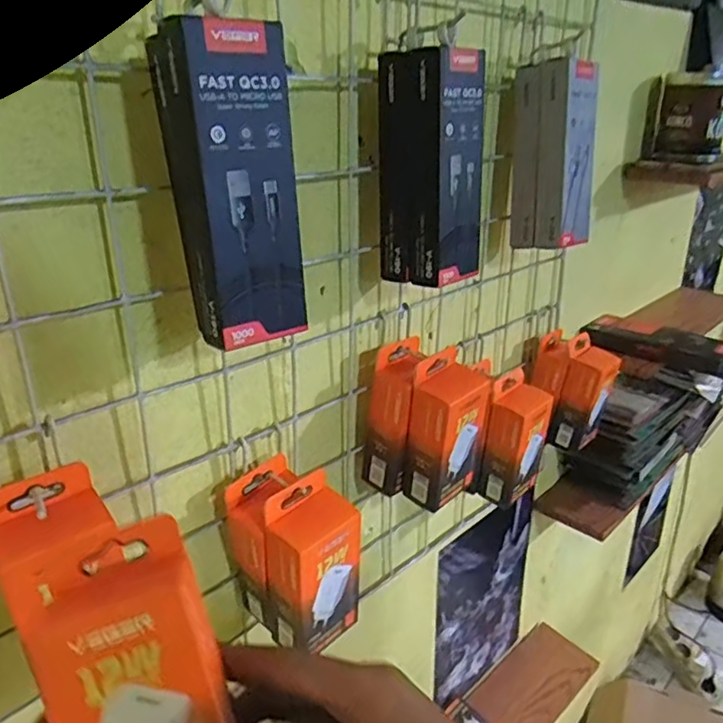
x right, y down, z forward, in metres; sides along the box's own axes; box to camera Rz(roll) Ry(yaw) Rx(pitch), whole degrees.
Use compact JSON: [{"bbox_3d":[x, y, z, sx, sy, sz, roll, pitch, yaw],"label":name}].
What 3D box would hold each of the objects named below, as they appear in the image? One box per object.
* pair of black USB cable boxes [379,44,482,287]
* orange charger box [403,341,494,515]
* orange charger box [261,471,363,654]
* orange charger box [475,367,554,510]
[{"bbox_3d":[0.049,-0.134,0.429,0.063,0.145,0.053,18,29,37],"label":"pair of black USB cable boxes"},{"bbox_3d":[0.068,0.057,0.499,0.059,0.118,0.041,-20,30,-38],"label":"orange charger box"},{"bbox_3d":[-0.033,0.142,0.424,0.060,0.114,0.042,-22,31,-41],"label":"orange charger box"},{"bbox_3d":[0.147,0.077,0.593,0.039,0.120,0.061,20,30,39],"label":"orange charger box"}]

